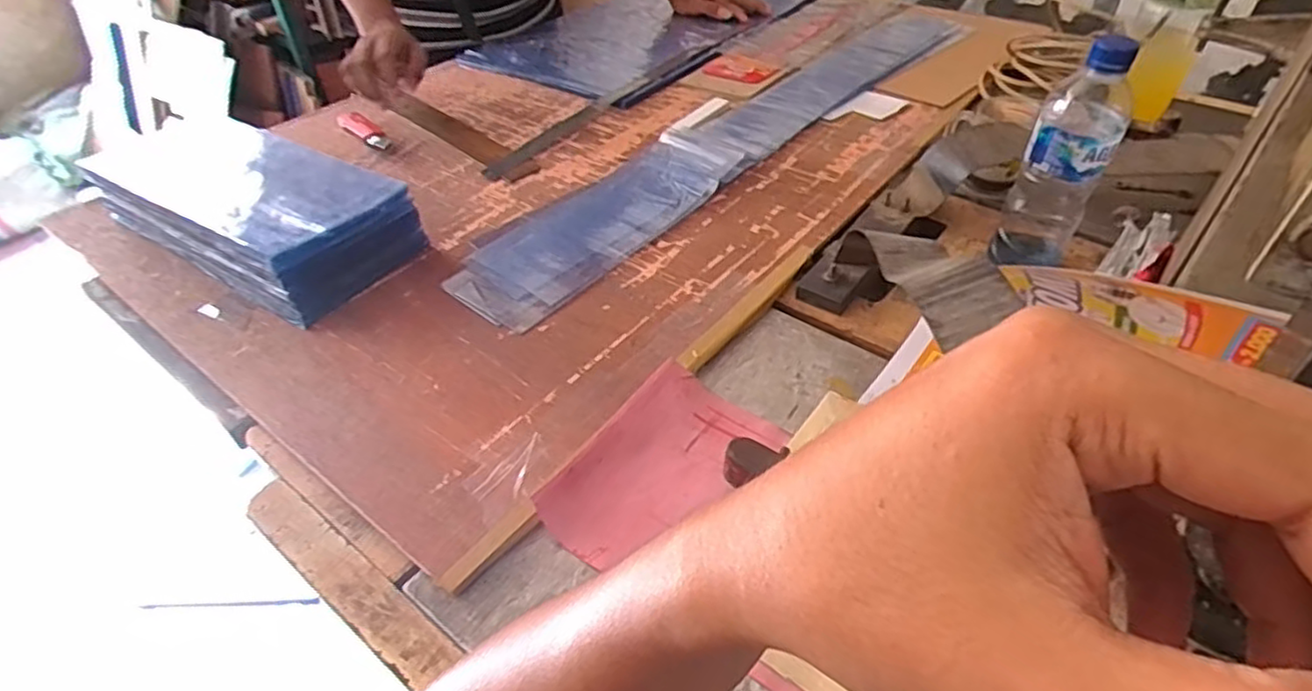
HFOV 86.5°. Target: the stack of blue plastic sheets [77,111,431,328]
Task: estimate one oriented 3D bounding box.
[{"bbox_3d":[-0.434,-0.157,0.748,0.369,0.073,0.159,25,50,26],"label":"stack of blue plastic sheets"}]

